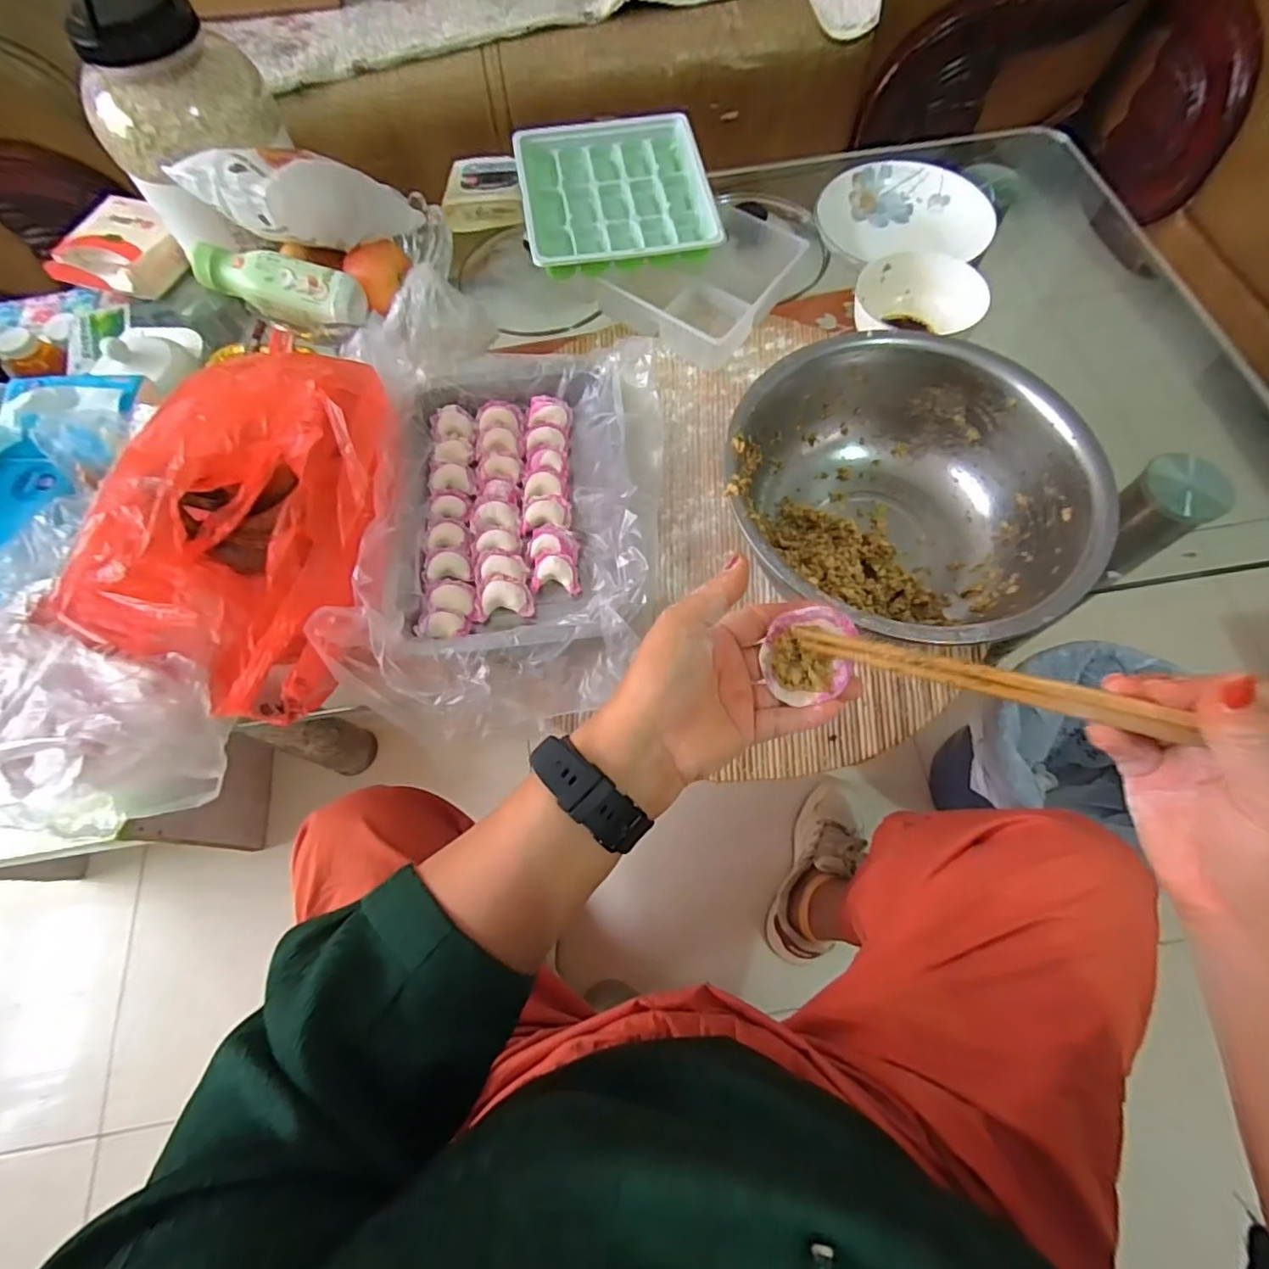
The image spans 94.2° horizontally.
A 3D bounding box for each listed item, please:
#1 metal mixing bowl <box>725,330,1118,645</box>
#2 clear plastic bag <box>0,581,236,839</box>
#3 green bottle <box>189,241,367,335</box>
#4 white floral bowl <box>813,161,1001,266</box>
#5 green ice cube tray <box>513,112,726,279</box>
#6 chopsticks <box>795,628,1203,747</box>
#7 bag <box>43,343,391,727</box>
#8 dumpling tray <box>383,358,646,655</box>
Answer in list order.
[{"bbox_3d":[0.215,-0.102,0.498,0.269,0.118,0.266,-1,67,2],"label":"metal mixing bowl"},{"bbox_3d":[-0.403,0.048,0.408,0.248,0.064,0.153,11,68,6],"label":"clear plastic bag"},{"bbox_3d":[-0.351,-0.342,0.590,0.157,0.050,0.050,12,68,-6],"label":"green bottle"},{"bbox_3d":[0.318,-0.499,0.715,0.197,0.044,0.165,0,67,2],"label":"white floral bowl"},{"bbox_3d":[-0.022,-0.471,0.631,0.195,0.040,0.201,-11,67,-3],"label":"green ice cube tray"},{"bbox_3d":[0.199,0.029,0.283,0.237,0.012,0.013,15,68,23],"label":"chopsticks"},{"bbox_3d":[-0.324,-0.089,0.486,0.204,0.101,0.307,4,67,4],"label":"bag"},{"bbox_3d":[-0.109,-0.125,0.545,0.217,0.056,0.309,-6,67,-1],"label":"dumpling tray"}]

